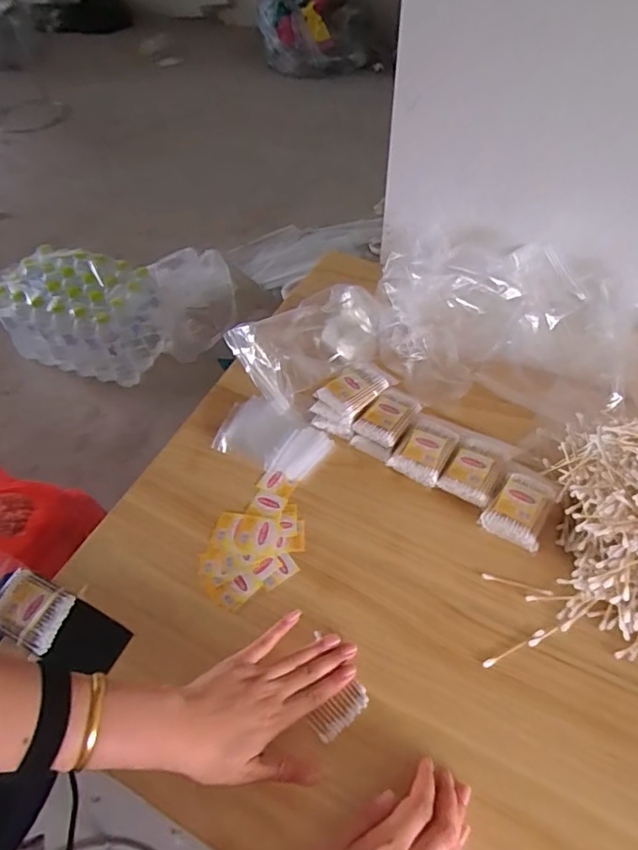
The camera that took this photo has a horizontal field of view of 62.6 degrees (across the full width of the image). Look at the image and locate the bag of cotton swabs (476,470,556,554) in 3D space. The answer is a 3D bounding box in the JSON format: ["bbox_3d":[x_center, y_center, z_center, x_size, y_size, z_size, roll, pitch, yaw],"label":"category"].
[{"bbox_3d":[0.221,0.096,0.580,0.060,0.040,0.076,29,57,22],"label":"bag of cotton swabs"}]

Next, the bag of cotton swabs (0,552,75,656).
[{"bbox_3d":[-0.319,0.185,0.553,0.120,0.015,0.061,20,56,17],"label":"bag of cotton swabs"}]

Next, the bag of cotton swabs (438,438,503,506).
[{"bbox_3d":[0.179,0.060,0.610,0.057,0.032,0.076,26,56,20],"label":"bag of cotton swabs"}]

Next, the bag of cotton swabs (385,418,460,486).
[{"bbox_3d":[0.127,0.034,0.630,0.059,0.030,0.077,27,56,20],"label":"bag of cotton swabs"}]

